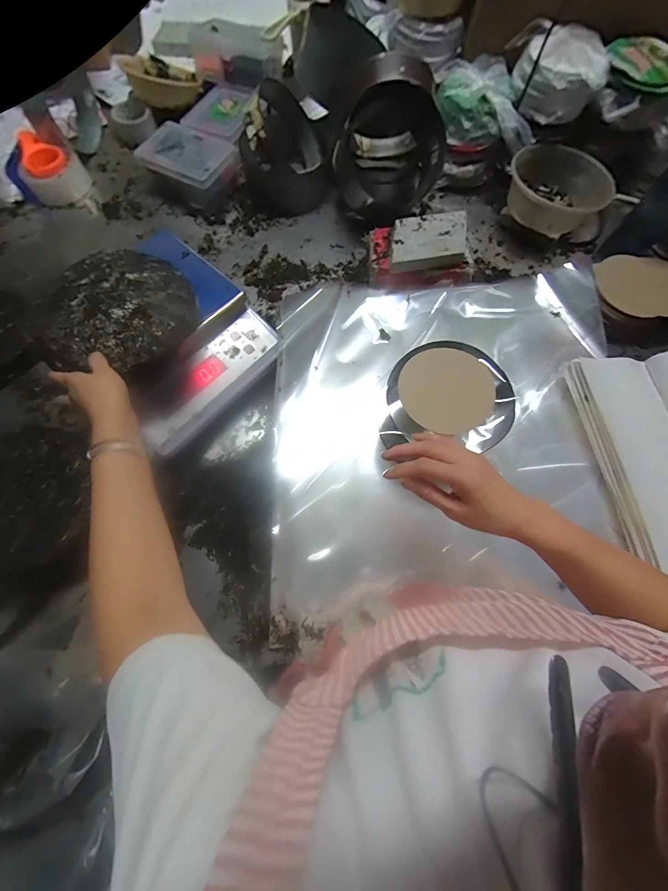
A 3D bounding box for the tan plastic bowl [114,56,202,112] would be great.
[{"bbox_3d":[-0.428,-0.898,0.872,0.165,0.057,0.157,-38,83,-26],"label":"tan plastic bowl"}]

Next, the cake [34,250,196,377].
[{"bbox_3d":[-0.303,-0.188,0.502,0.181,0.033,0.203,16,71,5],"label":"cake"}]

